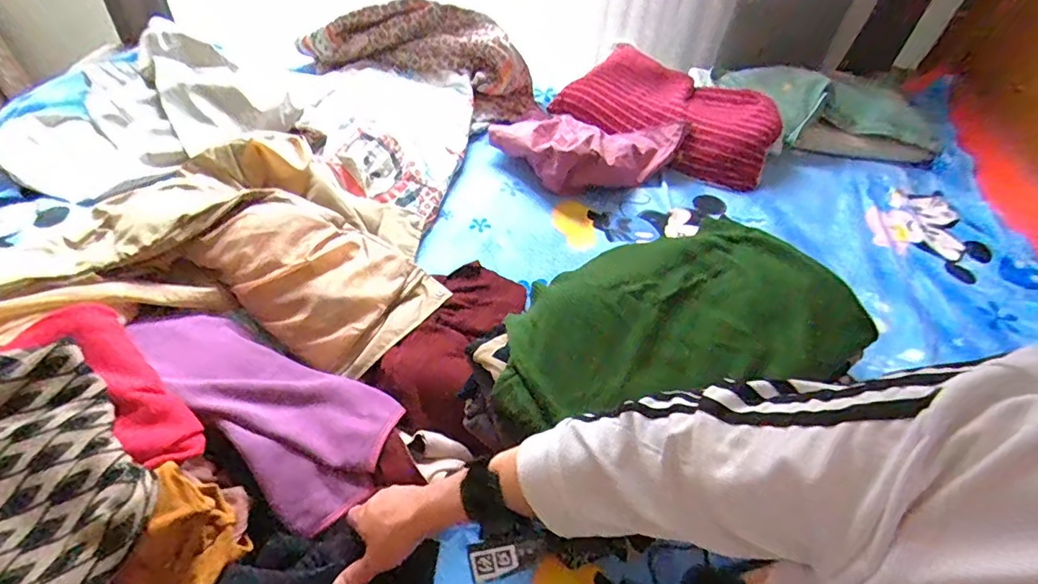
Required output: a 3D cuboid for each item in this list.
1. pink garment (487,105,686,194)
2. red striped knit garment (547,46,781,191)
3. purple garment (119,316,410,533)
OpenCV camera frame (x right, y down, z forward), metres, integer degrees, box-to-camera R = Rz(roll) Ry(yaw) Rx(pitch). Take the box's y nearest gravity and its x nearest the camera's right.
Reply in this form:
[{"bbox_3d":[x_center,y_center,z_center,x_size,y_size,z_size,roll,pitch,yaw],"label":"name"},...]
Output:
[{"bbox_3d":[0.131,-0.293,1.063,0.323,0.103,0.243,24,50,14],"label":"pink garment"},{"bbox_3d":[0.335,-0.399,1.185,0.452,0.112,0.300,35,54,23],"label":"red striped knit garment"},{"bbox_3d":[-0.281,0.119,0.605,0.300,0.062,0.159,36,53,8],"label":"purple garment"}]

